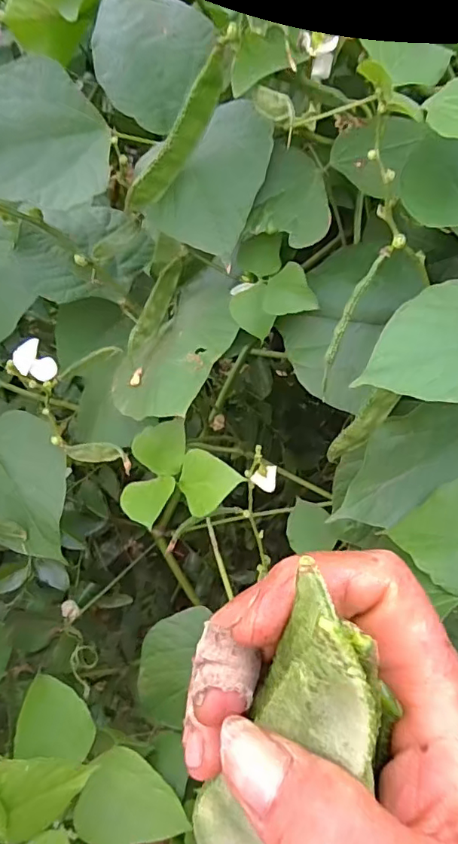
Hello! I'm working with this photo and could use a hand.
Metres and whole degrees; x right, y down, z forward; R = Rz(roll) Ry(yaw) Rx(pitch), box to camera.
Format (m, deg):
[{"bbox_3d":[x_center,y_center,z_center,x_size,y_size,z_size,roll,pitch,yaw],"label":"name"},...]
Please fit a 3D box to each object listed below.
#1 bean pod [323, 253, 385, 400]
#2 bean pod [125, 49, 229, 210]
[{"bbox_3d":[0.050,-0.040,0.220,0.007,0.063,0.004,25,15,14],"label":"bean pod"},{"bbox_3d":[-0.023,-0.136,0.249,0.019,0.080,0.005,6,40,-51],"label":"bean pod"}]

